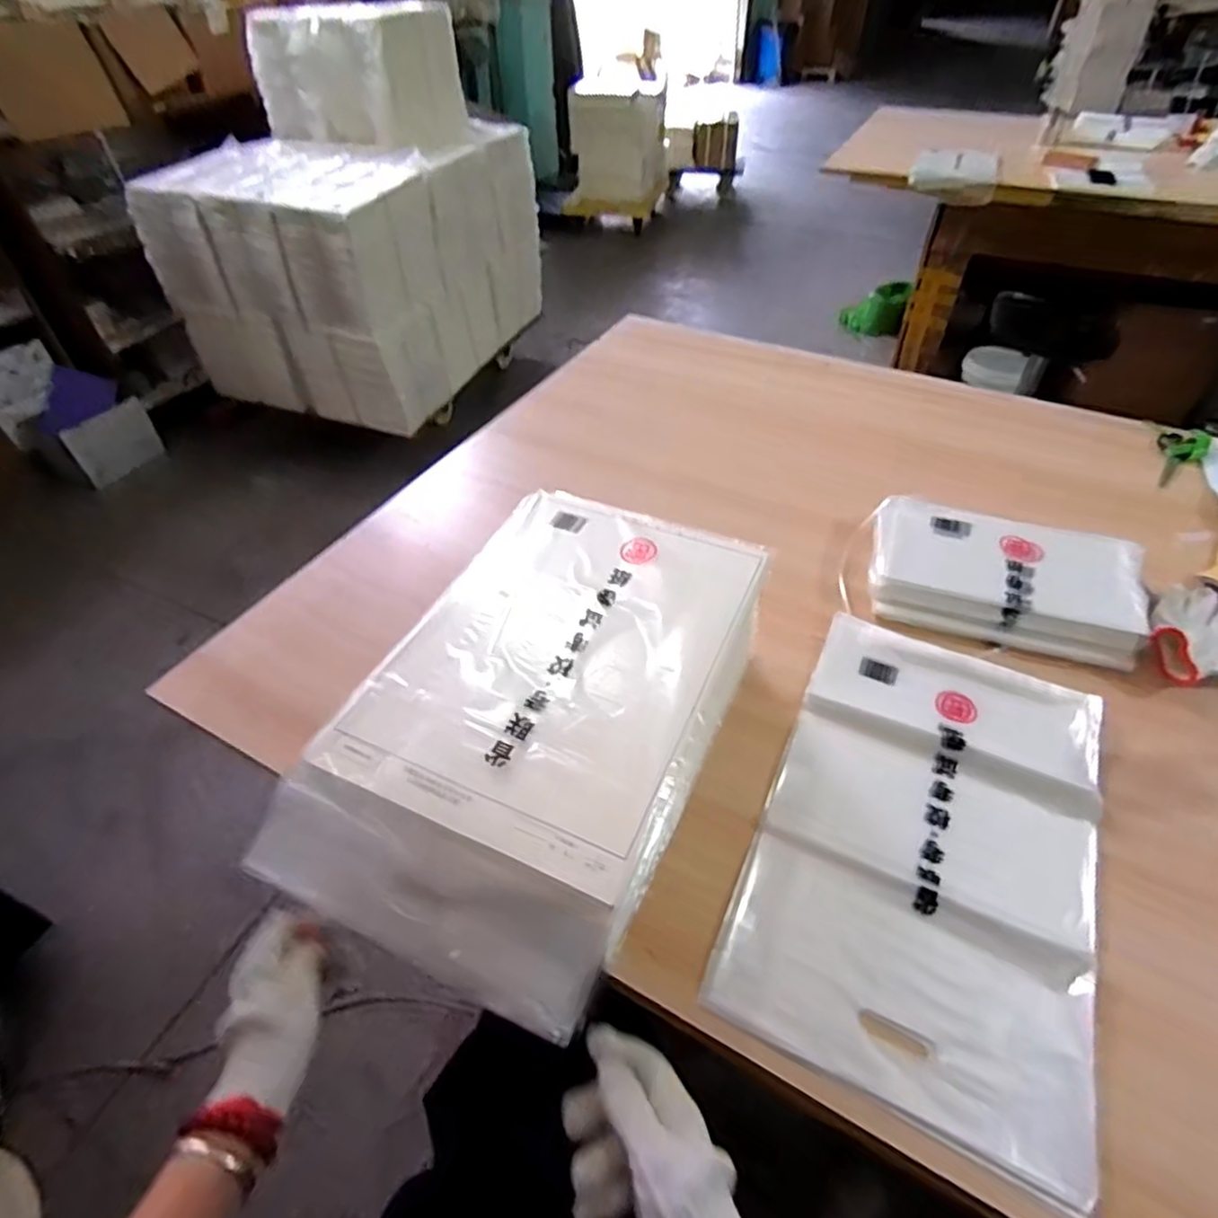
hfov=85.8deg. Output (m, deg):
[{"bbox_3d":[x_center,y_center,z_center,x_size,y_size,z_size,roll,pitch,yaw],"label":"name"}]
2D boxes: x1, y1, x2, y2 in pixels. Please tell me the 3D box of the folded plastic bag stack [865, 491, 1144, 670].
[{"bbox_3d":[0.496,-0.048,0.835,0.305,0.042,0.210,15,48,15],"label":"folded plastic bag stack"}]

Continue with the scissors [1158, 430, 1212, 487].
[{"bbox_3d":[0.909,-0.246,1.048,0.066,0.014,0.180,35,56,29],"label":"scissors"}]

